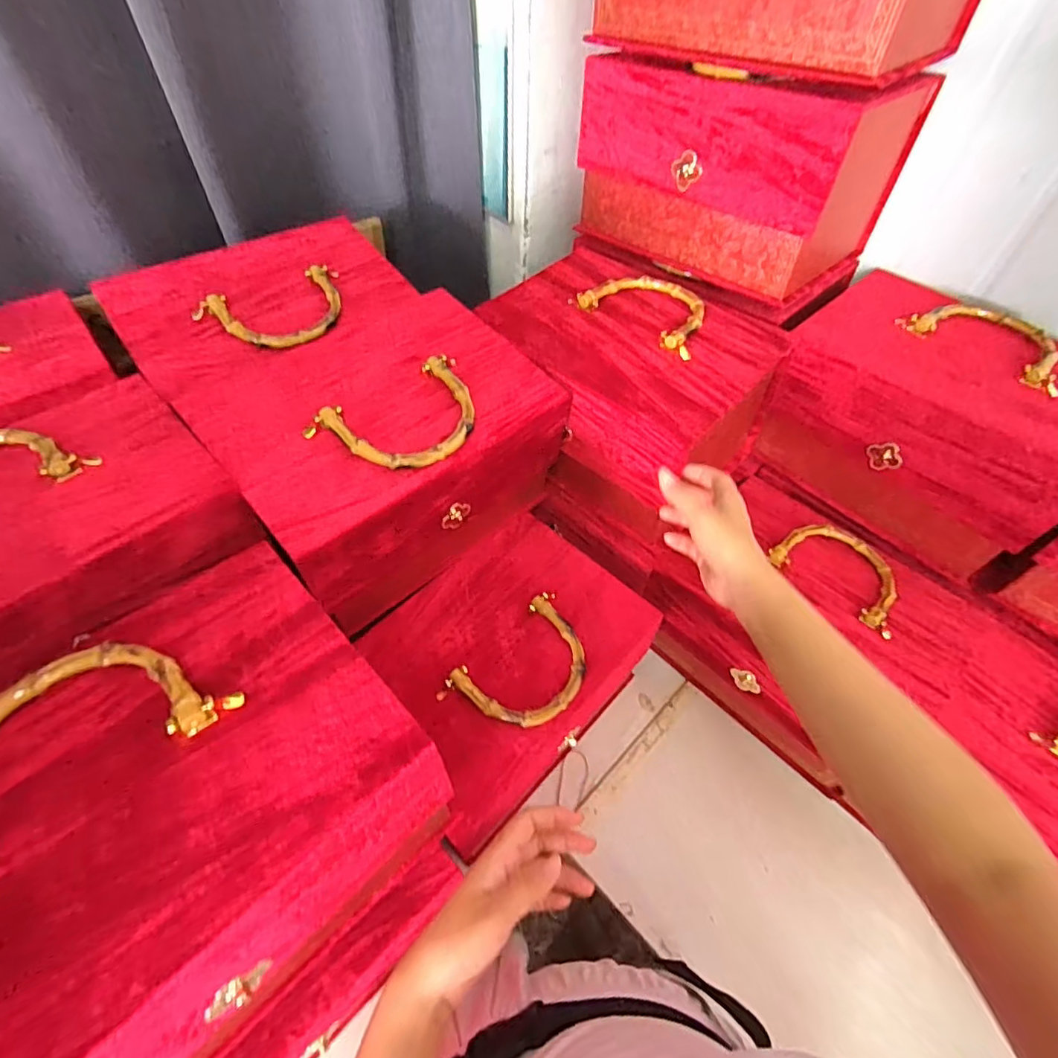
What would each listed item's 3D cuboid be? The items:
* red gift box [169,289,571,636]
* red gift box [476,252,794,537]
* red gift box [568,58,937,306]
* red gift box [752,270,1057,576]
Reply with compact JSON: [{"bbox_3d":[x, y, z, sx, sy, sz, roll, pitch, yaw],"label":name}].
[{"bbox_3d":[-0.145,-0.083,0.562,0.296,0.174,0.221,-37,62,-26],"label":"red gift box"},{"bbox_3d":[0.110,-0.180,0.630,0.223,0.167,0.296,-38,62,-26],"label":"red gift box"},{"bbox_3d":[0.244,-0.429,0.611,0.314,0.191,0.211,39,61,23],"label":"red gift box"},{"bbox_3d":[0.454,-0.123,0.615,0.291,0.195,0.195,39,61,24],"label":"red gift box"}]

